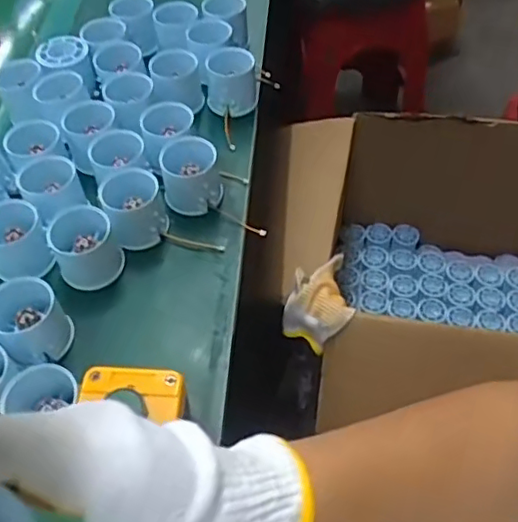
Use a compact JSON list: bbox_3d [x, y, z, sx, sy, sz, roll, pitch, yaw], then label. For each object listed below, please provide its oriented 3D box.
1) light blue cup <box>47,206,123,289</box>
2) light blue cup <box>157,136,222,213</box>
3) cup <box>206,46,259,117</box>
[{"bbox_3d":[-0.146,-0.011,0.512,0.054,0.046,0.053,-26,56,-16],"label":"light blue cup"},{"bbox_3d":[-0.063,-0.080,0.559,0.052,0.052,0.051,-1,53,2],"label":"light blue cup"},{"bbox_3d":[-0.029,-0.191,0.643,0.054,0.049,0.052,-4,53,0],"label":"cup"}]

